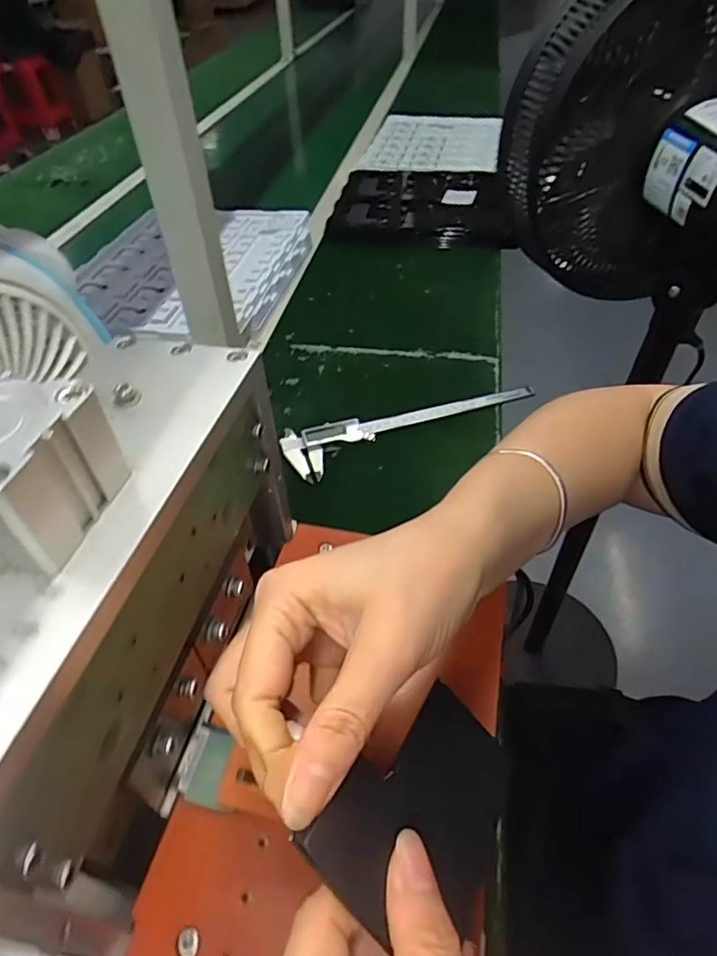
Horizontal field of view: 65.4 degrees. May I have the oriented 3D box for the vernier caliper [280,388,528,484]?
[{"bbox_3d":[0.061,-0.063,0.605,0.287,0.018,0.066,-18,48,-15],"label":"vernier caliper"}]

